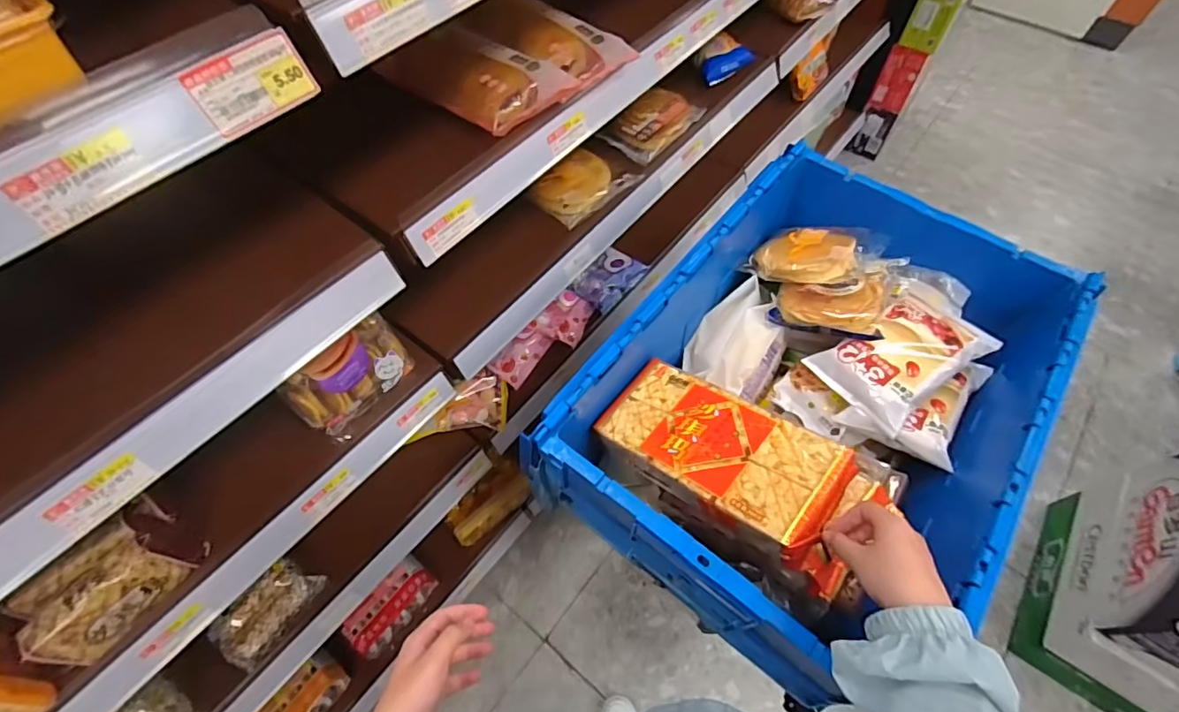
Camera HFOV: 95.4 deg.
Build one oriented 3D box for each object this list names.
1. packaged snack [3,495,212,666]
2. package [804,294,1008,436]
[{"bbox_3d":[-0.479,0.224,0.536,0.078,0.075,0.141,25,61,15],"label":"packaged snack"},{"bbox_3d":[0.394,-0.002,0.680,0.174,0.028,0.128,-38,65,-4],"label":"package"}]

